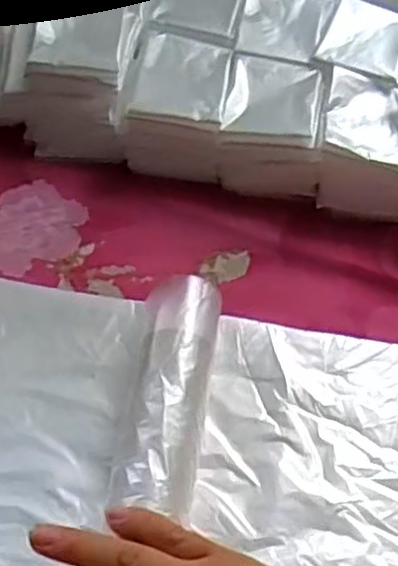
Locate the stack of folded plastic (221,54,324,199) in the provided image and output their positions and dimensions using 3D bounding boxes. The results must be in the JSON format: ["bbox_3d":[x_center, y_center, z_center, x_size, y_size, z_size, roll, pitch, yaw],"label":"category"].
[{"bbox_3d":[0.052,-0.113,0.509,0.068,0.045,0.096,8,53,3],"label":"stack of folded plastic"}]

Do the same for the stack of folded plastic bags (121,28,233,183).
[{"bbox_3d":[-0.015,-0.130,0.515,0.070,0.051,0.104,6,53,2],"label":"stack of folded plastic bags"}]

